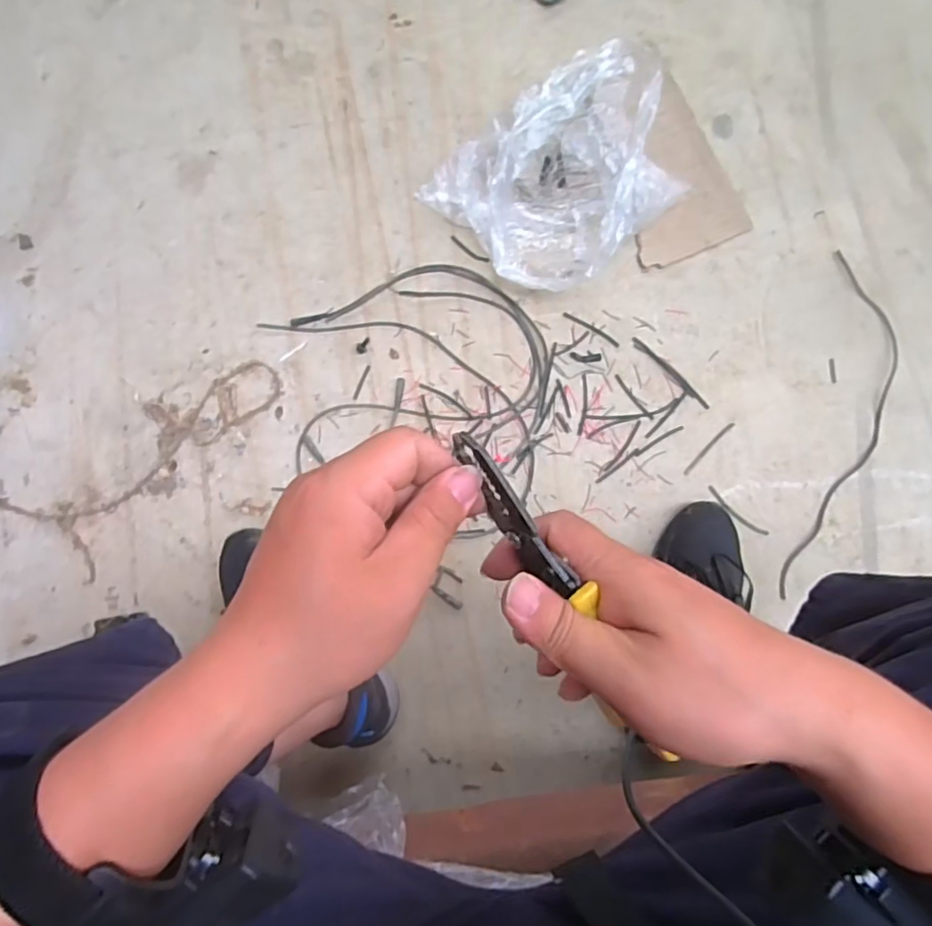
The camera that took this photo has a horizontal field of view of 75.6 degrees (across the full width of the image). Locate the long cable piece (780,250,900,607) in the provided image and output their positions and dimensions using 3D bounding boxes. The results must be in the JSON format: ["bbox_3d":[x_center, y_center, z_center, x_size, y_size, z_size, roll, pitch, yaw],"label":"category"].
[{"bbox_3d":[0.491,-0.047,0.777,0.096,0.012,0.459,14,83,0],"label":"long cable piece"}]

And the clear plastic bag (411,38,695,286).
[{"bbox_3d":[0.133,-0.363,0.742,0.297,0.123,0.240,-39,86,-6],"label":"clear plastic bag"}]

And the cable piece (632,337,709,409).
[{"bbox_3d":[0.267,-0.118,0.777,0.129,0.009,0.010,45,84,3],"label":"cable piece"}]

